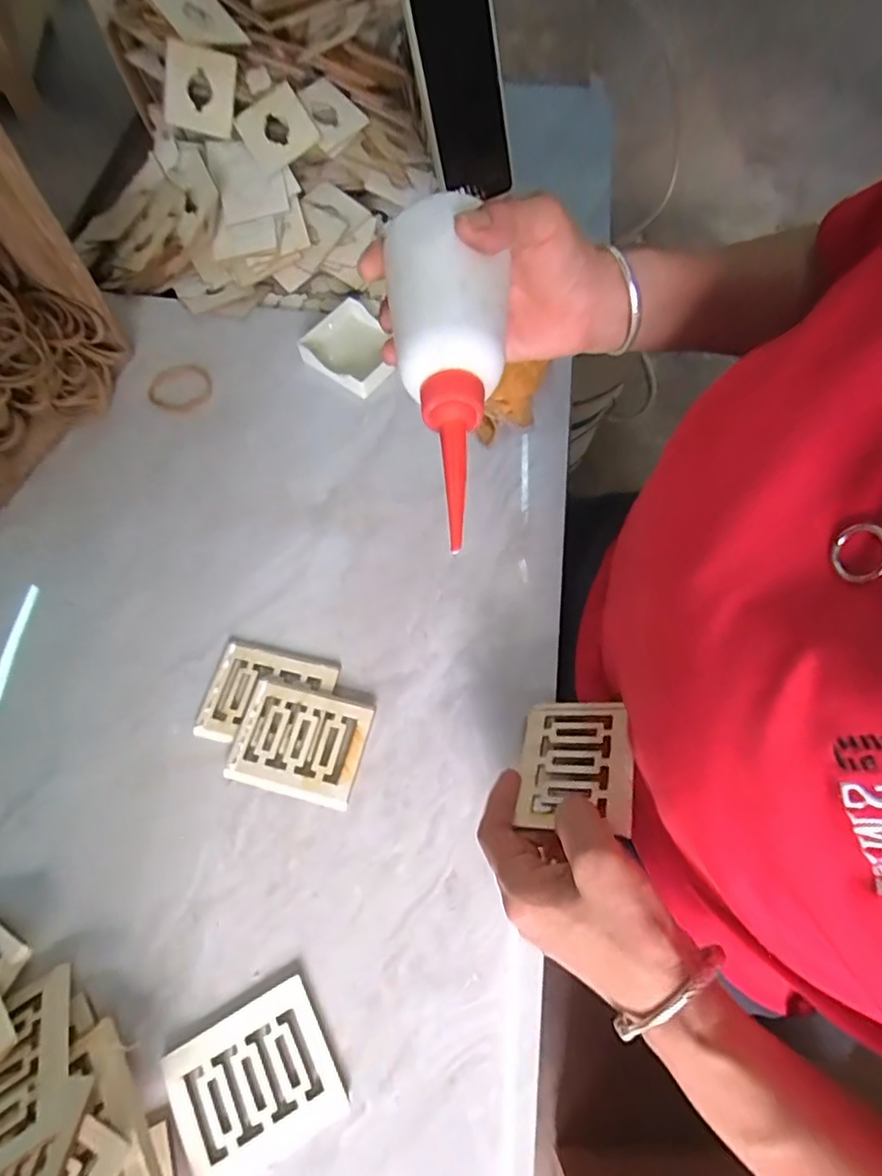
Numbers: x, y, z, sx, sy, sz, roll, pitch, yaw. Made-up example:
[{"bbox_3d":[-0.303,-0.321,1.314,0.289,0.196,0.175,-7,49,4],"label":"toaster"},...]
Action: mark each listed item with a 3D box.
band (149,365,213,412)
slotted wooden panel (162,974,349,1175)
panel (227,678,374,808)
[{"bbox_3d":[-0.228,-0.175,0.511,0.053,0.004,0.047,-16,66,-7],"label":"band"},{"bbox_3d":[-0.099,0.263,0.313,0.080,0.004,0.069,-26,68,-12],"label":"slotted wooden panel"},{"bbox_3d":[-0.090,0.100,0.384,0.082,0.008,0.068,13,66,6],"label":"panel"}]

